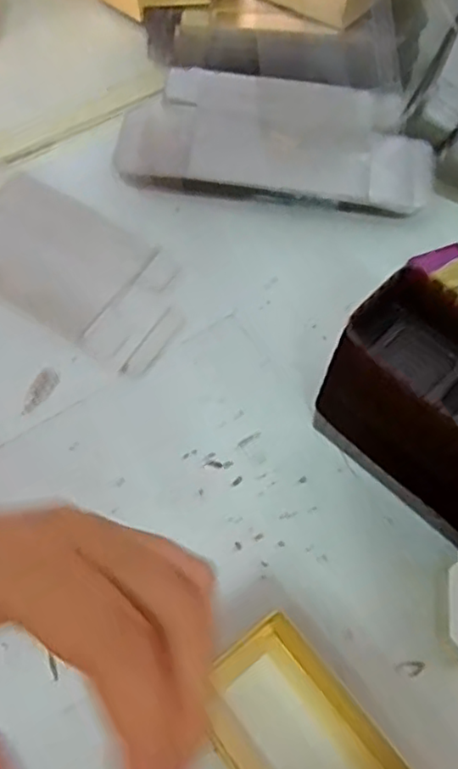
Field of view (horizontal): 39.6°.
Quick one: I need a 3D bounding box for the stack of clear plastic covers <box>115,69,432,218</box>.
[{"bbox_3d":[0.032,-0.163,0.431,0.213,0.034,0.088,5,63,-1],"label":"stack of clear plastic covers"}]

